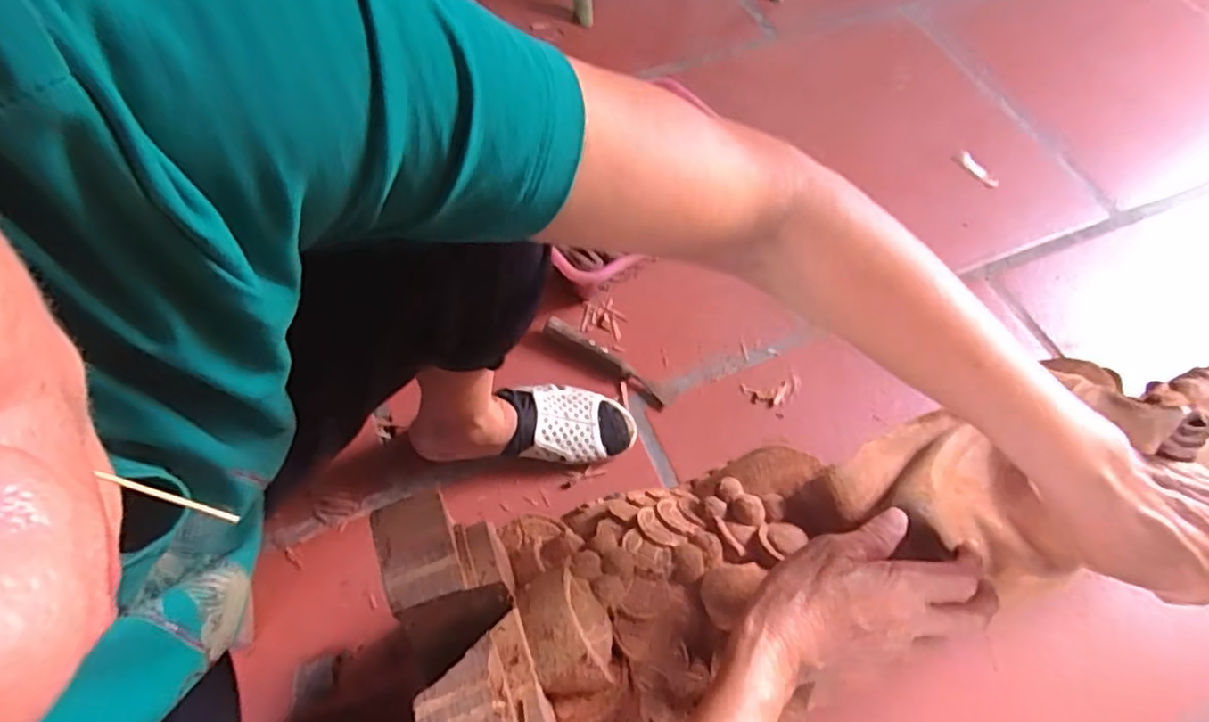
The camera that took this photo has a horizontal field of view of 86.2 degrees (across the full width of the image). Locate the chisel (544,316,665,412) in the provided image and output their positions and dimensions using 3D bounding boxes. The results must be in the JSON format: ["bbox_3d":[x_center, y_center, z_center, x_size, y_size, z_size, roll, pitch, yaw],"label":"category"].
[{"bbox_3d":[0.002,0.000,0.765,0.165,0.025,0.021,30,65,13],"label":"chisel"}]

